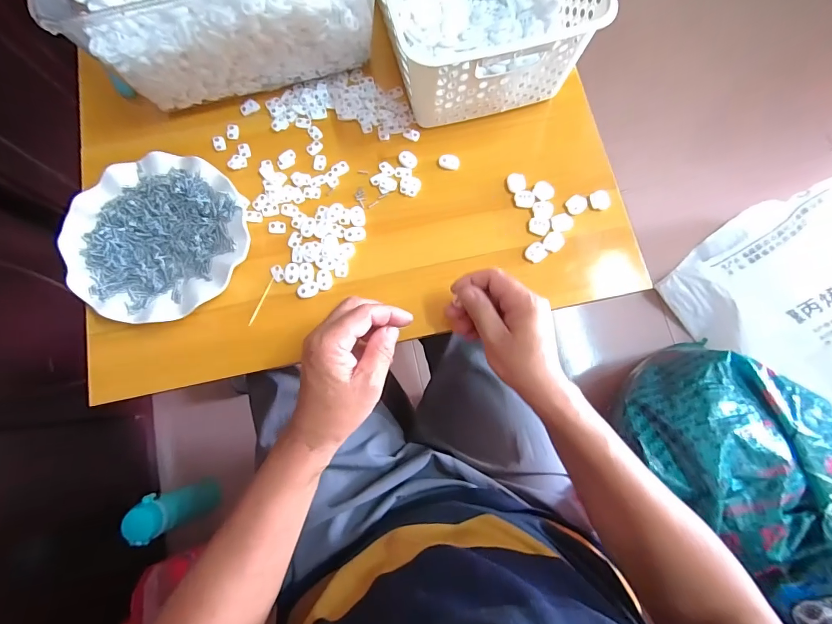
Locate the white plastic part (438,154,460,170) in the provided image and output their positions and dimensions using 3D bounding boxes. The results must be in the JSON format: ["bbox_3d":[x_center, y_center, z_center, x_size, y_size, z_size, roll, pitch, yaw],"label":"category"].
[{"bbox_3d":[0.039,-0.175,0.455,0.024,0.005,0.017,14,78,3],"label":"white plastic part"}]

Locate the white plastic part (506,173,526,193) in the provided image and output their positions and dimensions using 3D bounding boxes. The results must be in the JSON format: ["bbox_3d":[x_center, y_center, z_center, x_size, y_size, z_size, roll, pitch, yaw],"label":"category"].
[{"bbox_3d":[0.115,-0.149,0.447,0.019,0.008,0.021,-18,78,-4],"label":"white plastic part"}]

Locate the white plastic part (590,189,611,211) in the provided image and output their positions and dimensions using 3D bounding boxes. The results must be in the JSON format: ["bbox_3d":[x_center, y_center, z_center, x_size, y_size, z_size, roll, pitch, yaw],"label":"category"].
[{"bbox_3d":[0.209,-0.127,0.445,0.019,0.008,0.024,-21,78,-5],"label":"white plastic part"}]

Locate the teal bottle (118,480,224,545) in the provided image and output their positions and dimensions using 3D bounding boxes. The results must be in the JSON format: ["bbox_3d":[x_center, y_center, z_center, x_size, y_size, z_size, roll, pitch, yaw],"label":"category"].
[{"bbox_3d":[-0.435,0.355,0.714,0.063,0.181,0.065,-25,79,-6],"label":"teal bottle"}]

